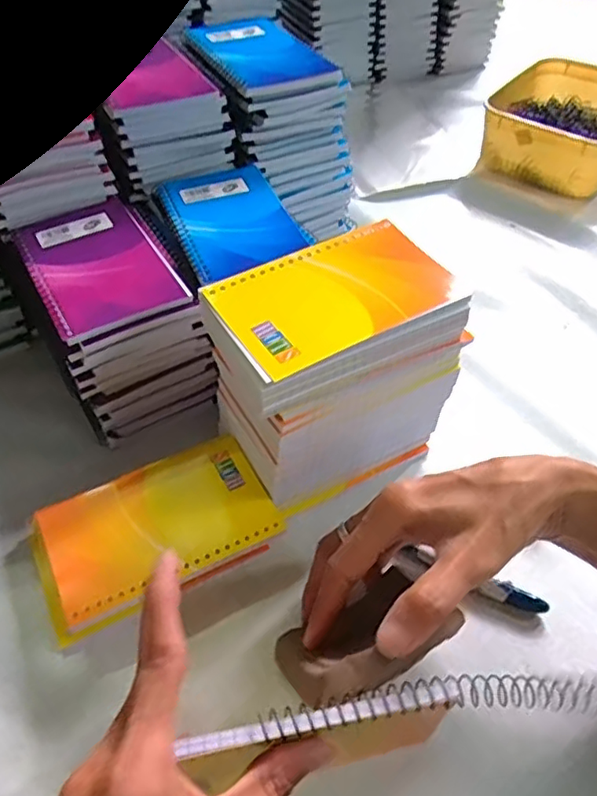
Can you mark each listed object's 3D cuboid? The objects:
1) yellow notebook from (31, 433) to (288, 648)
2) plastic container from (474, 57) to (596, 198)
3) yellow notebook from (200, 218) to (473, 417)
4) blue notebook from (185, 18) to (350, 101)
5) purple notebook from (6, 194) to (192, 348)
[{"bbox_3d":[-0.087,0.085,0.374,0.138,0.029,0.085,-22,52,-19],"label":"yellow notebook"},{"bbox_3d":[0.311,-0.325,0.718,0.168,0.065,0.206,25,52,20],"label":"plastic container"},{"bbox_3d":[0.022,-0.053,0.342,0.132,0.018,0.086,-25,57,-20],"label":"yellow notebook"},{"bbox_3d":[-0.031,-0.283,0.504,0.099,0.011,0.129,-18,55,-24],"label":"blue notebook"},{"bbox_3d":[-0.131,-0.088,0.398,0.082,0.006,0.126,-25,53,-21],"label":"purple notebook"}]

